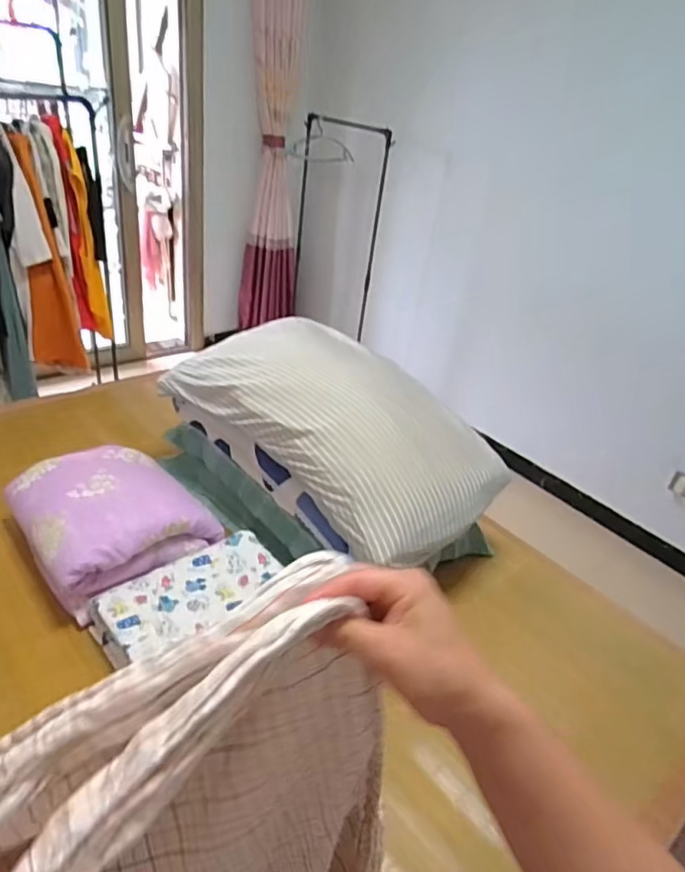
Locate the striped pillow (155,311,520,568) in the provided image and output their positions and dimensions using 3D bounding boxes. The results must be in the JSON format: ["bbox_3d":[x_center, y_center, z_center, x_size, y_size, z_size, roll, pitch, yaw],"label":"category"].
[{"bbox_3d":[-0.030,-0.040,1.263,0.696,0.213,0.407,29,36,32],"label":"striped pillow"}]

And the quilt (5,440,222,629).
[{"bbox_3d":[-0.494,0.162,1.226,0.326,0.146,0.364,-21,41,-40],"label":"quilt"}]

